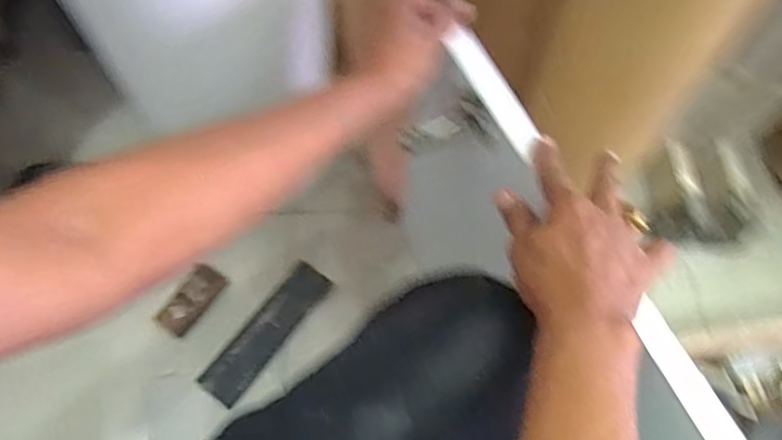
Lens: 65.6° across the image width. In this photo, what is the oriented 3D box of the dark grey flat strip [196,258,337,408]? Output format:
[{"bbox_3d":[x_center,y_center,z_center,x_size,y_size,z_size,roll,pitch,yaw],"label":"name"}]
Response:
[{"bbox_3d":[-0.172,0.154,0.845,0.059,0.023,0.216,36,70,16],"label":"dark grey flat strip"}]

